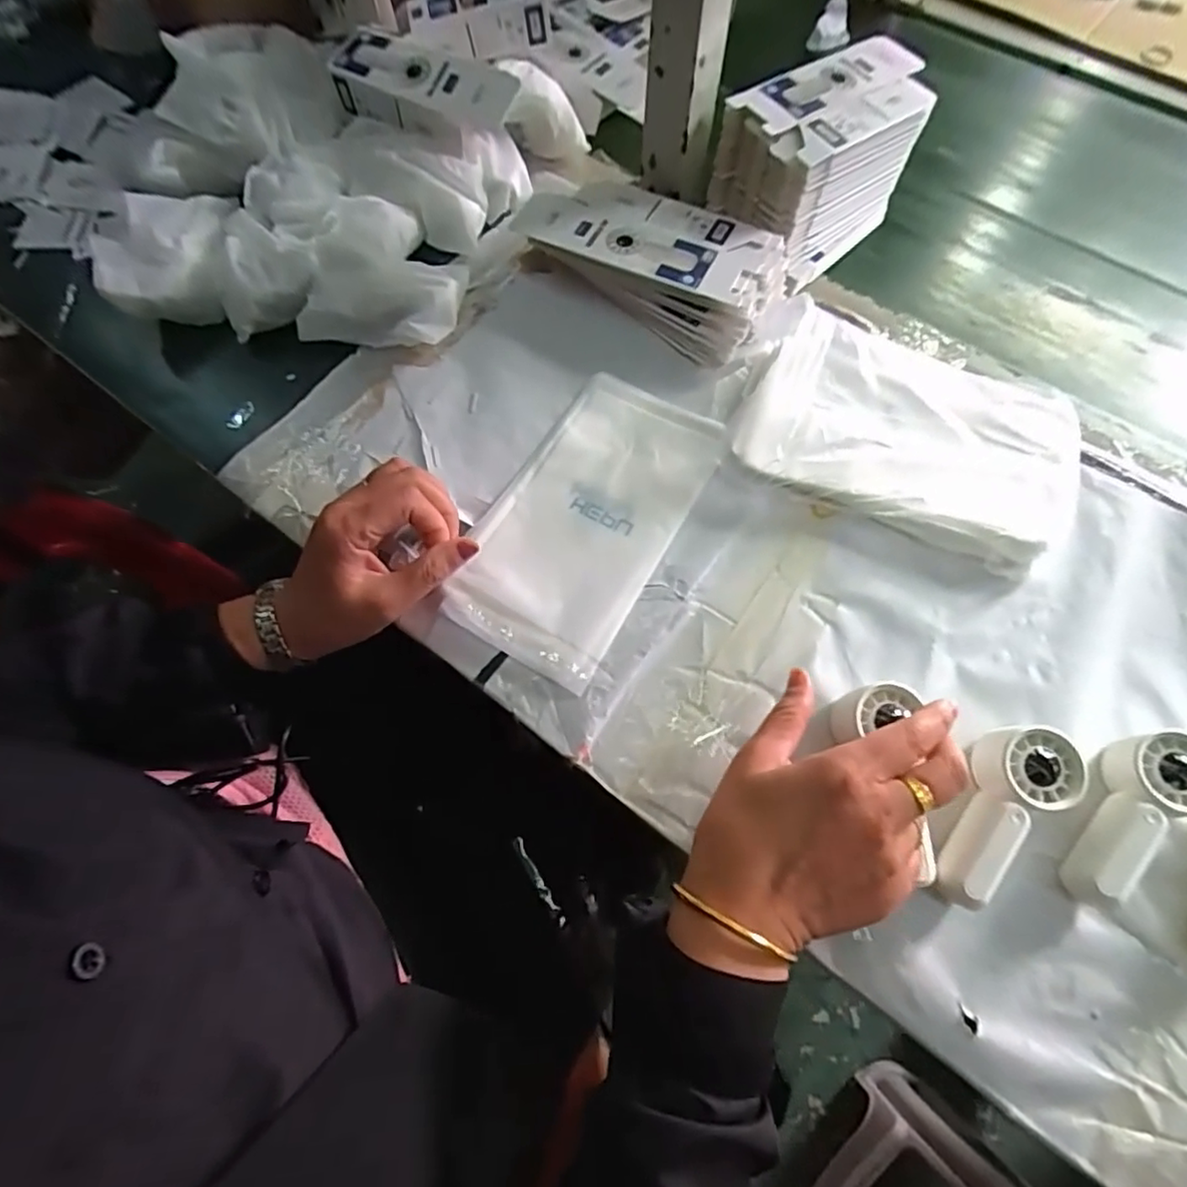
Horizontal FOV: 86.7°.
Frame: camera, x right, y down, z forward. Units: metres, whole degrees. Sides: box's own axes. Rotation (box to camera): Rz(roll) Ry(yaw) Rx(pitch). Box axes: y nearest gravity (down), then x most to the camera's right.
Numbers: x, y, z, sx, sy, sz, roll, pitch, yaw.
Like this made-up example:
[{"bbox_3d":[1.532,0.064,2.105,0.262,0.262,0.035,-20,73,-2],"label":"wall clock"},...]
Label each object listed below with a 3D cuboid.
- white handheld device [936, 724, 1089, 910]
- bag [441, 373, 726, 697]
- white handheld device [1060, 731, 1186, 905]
[{"bbox_3d":[0.235,0.129,0.357,0.047,0.033,0.108,29,71,11],"label":"white handheld device"},{"bbox_3d":[-0.005,-0.056,0.443,0.117,0.012,0.223,28,71,11],"label":"bag"},{"bbox_3d":[0.301,0.123,0.355,0.107,0.031,0.044,-35,73,-13],"label":"white handheld device"}]

